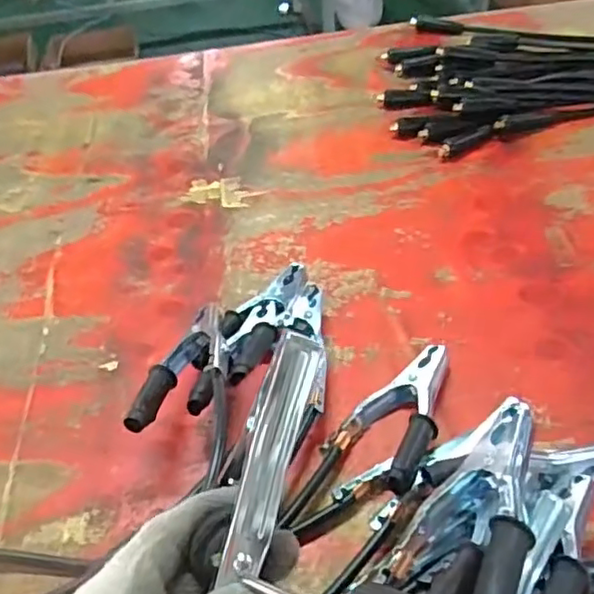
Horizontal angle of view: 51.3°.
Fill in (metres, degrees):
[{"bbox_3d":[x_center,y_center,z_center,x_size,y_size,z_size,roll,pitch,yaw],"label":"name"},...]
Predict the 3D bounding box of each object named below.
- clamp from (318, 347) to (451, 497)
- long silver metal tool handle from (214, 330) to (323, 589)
[{"bbox_3d":[0.089,0.088,0.479,0.075,0.044,0.141,29,55,31],"label":"clamp"},{"bbox_3d":[-0.012,0.066,0.265,0.022,0.005,0.105,19,71,-9],"label":"long silver metal tool handle"}]

